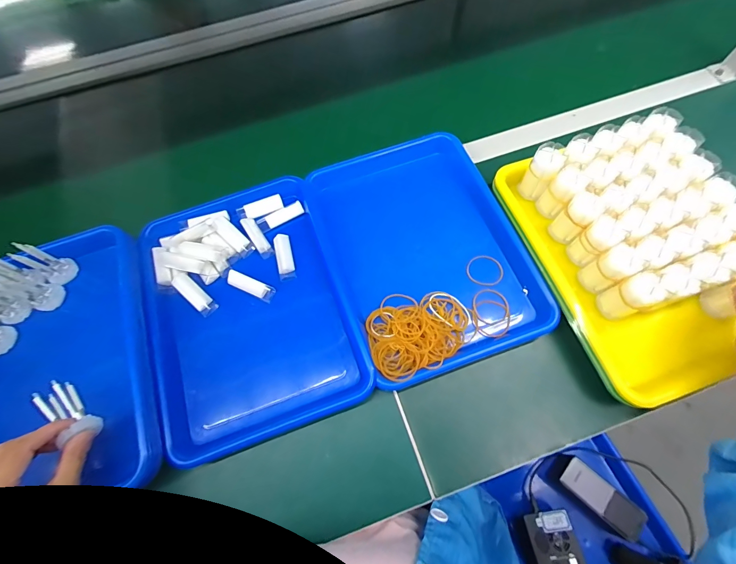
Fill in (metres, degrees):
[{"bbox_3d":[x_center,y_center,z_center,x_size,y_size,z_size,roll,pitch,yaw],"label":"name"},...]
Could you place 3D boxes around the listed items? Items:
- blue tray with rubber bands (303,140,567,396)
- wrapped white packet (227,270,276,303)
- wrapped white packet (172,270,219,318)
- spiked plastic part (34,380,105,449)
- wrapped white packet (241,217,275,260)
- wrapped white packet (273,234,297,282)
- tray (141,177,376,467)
[{"bbox_3d":[0.073,-0.049,0.469,0.252,0.044,0.333,-20,68,-5],"label":"blue tray with rubber bands"},{"bbox_3d":[-0.160,0.005,0.455,0.067,0.020,0.019,22,71,11],"label":"wrapped white packet"},{"bbox_3d":[-0.235,0.014,0.449,0.022,0.017,0.073,-43,88,-14],"label":"wrapped white packet"},{"bbox_3d":[-0.310,0.134,0.347,0.074,0.026,0.034,25,71,21],"label":"spiked plastic part"},{"bbox_3d":[-0.158,-0.064,0.479,0.019,0.019,0.071,-32,70,-10],"label":"wrapped white packet"},{"bbox_3d":[-0.116,-0.035,0.469,0.022,0.014,0.066,-13,68,-3],"label":"wrapped white packet"},{"bbox_3d":[-0.157,0.027,0.451,0.247,0.043,0.332,-19,68,-5],"label":"tray"}]

